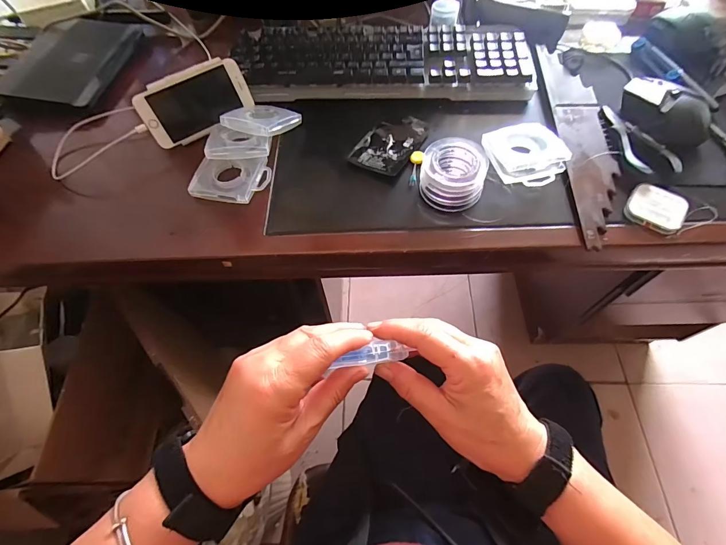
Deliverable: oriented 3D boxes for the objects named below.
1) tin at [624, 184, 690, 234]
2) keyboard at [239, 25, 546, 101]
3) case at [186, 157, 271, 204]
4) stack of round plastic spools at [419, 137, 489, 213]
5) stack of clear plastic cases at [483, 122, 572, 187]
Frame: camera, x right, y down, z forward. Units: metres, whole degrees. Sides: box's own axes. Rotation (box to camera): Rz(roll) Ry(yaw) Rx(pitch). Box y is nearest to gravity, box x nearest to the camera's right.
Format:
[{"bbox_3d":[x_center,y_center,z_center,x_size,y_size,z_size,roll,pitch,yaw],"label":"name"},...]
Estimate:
[{"bbox_3d":[0.315,-0.069,0.385,0.053,0.010,0.048,32,67,18],"label":"tin"},{"bbox_3d":[0.025,-0.307,0.511,0.412,0.017,0.139,2,61,4],"label":"keyboard"},{"bbox_3d":[-0.158,-0.117,0.438,0.086,0.016,0.071,9,62,8],"label":"case"},{"bbox_3d":[0.101,-0.111,0.405,0.071,0.038,0.071,9,62,8],"label":"stack of round plastic spools"},{"bbox_3d":[0.194,-0.142,0.425,0.079,0.017,0.087,-13,61,-5],"label":"stack of clear plastic cases"}]

